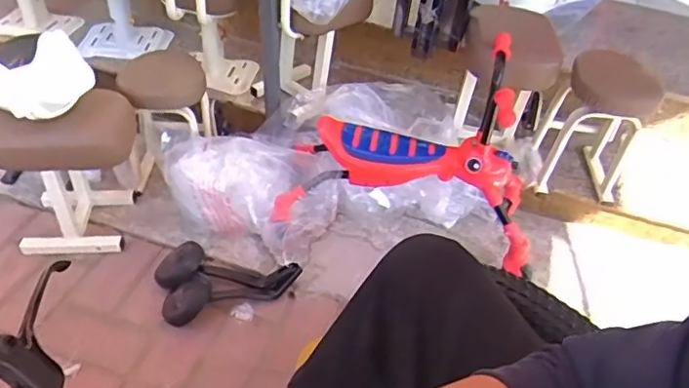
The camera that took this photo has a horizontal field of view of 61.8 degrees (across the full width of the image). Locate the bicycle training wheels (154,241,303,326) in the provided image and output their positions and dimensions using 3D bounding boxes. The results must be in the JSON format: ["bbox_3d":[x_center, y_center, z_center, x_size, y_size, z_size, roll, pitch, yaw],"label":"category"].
[{"bbox_3d":[-0.239,0.166,1.177,0.274,0.074,0.163,-12,45,-21],"label":"bicycle training wheels"}]

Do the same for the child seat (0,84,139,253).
[{"bbox_3d":[-0.562,-0.091,1.119,0.278,0.444,0.194,9,41,2],"label":"child seat"}]

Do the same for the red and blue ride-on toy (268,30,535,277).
[{"bbox_3d":[0.151,-0.107,1.228,0.558,0.371,0.320,8,41,1],"label":"red and blue ride-on toy"}]

